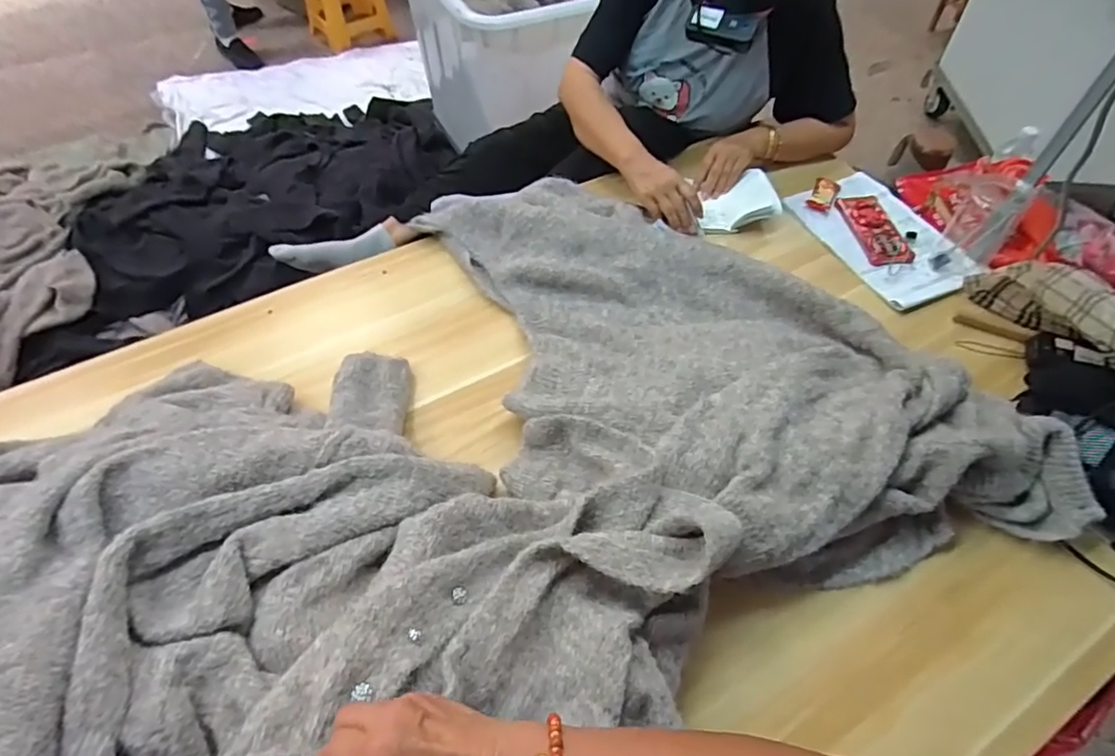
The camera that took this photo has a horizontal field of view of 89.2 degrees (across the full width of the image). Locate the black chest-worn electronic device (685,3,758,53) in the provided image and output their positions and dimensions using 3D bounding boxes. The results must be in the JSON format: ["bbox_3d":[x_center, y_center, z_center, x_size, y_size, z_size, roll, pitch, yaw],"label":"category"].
[{"bbox_3d":[0.248,-0.531,0.854,0.100,0.054,0.024,22,14,4],"label":"black chest-worn electronic device"}]

